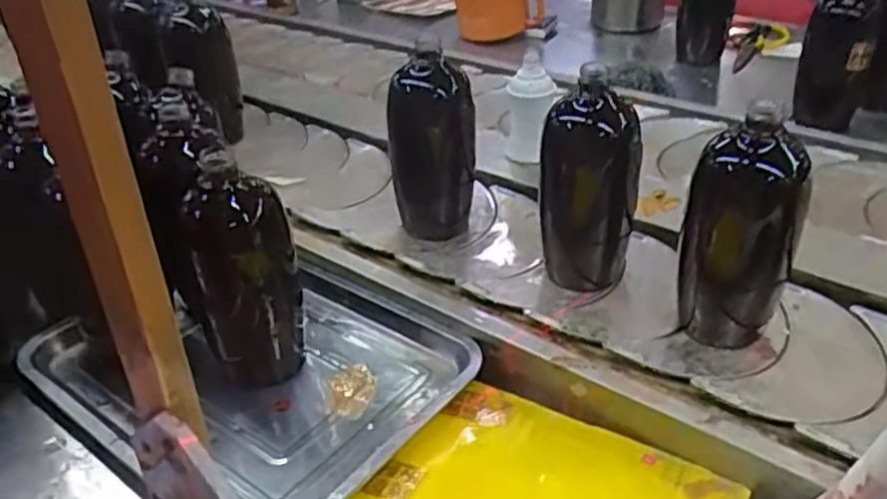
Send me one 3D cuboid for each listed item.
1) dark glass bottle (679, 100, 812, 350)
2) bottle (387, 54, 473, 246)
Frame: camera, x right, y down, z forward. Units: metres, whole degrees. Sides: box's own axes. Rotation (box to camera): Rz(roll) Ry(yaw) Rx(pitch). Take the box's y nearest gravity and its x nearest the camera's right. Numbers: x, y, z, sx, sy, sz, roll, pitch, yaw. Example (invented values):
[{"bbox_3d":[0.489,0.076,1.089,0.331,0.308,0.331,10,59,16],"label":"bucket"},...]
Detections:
[{"bbox_3d":[0.237,-0.013,0.571,0.068,0.187,0.065,-16,36,-17],"label":"dark glass bottle"},{"bbox_3d":[-0.011,-0.110,0.733,0.087,0.182,0.078,-5,35,-2],"label":"bottle"}]

